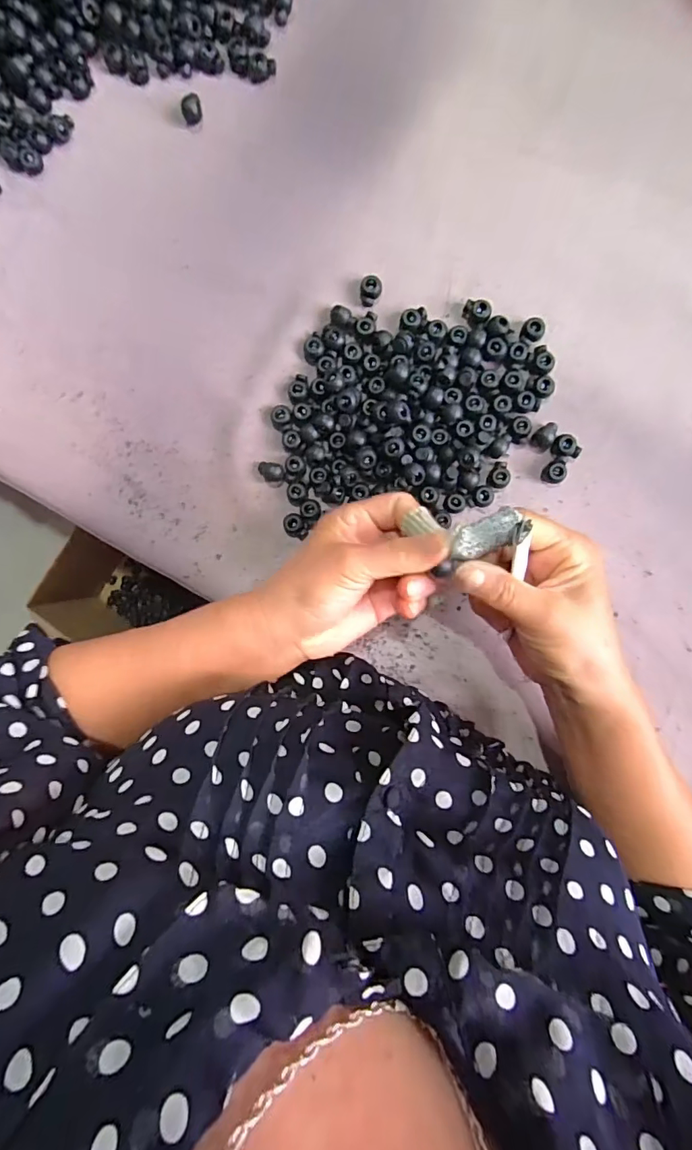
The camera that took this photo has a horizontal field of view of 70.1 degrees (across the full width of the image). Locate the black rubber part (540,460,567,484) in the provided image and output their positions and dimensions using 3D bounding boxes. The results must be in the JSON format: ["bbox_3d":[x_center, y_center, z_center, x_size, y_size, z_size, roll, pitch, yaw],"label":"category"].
[{"bbox_3d":[0.151,-0.074,0.356,0.016,0.009,0.016,0,94,4],"label":"black rubber part"}]

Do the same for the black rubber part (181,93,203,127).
[{"bbox_3d":[-0.114,-0.344,0.363,0.015,0.012,0.011,-21,92,5],"label":"black rubber part"}]

